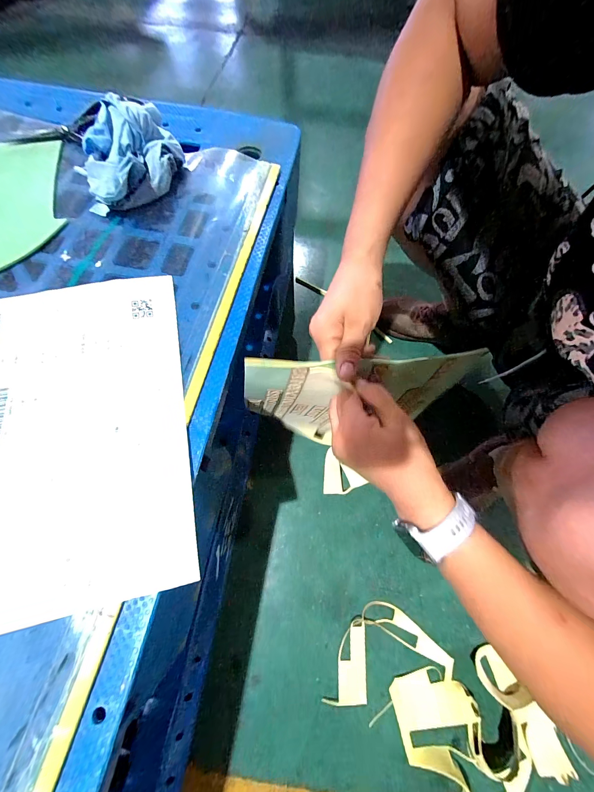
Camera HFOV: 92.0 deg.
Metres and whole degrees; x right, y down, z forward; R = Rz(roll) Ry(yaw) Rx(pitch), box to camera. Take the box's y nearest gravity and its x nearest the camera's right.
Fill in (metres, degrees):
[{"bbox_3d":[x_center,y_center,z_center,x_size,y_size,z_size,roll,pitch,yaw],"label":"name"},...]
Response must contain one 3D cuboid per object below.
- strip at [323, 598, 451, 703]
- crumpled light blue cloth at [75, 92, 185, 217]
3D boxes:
[{"bbox_3d":[0.137,0.393,0.449,0.192,0.013,0.113,-9,70,-5],"label":"strip"},{"bbox_3d":[-0.193,-0.275,0.333,0.129,0.072,0.088,-38,75,-15],"label":"crumpled light blue cloth"}]

